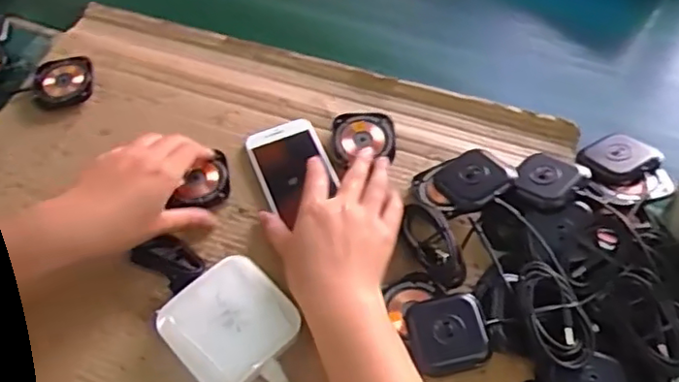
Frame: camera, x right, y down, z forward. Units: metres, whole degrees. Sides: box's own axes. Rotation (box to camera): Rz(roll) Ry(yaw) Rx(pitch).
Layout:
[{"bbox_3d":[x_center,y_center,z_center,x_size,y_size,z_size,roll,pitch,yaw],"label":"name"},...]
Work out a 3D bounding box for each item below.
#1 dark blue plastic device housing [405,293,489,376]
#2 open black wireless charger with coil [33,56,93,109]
[{"bbox_3d":[0.084,0.111,0.467,0.057,0.024,0.056,-10,58,-5],"label":"dark blue plastic device housing"},{"bbox_3d":[-0.282,-0.110,0.621,0.058,0.013,0.057,-11,58,-6],"label":"open black wireless charger with coil"}]

